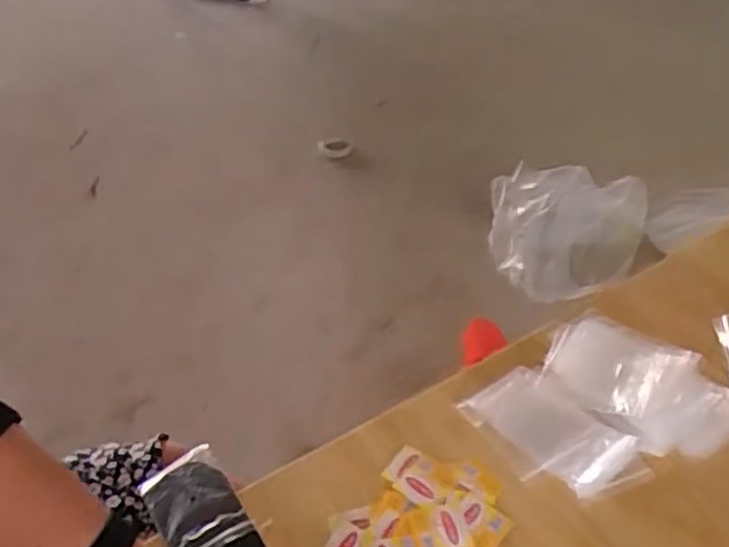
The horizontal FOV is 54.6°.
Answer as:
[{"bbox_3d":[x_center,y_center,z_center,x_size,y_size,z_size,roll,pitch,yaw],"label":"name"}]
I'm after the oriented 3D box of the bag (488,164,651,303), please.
[{"bbox_3d":[0.382,-0.084,1.468,0.335,0.188,0.191,21,47,23],"label":"bag"}]

